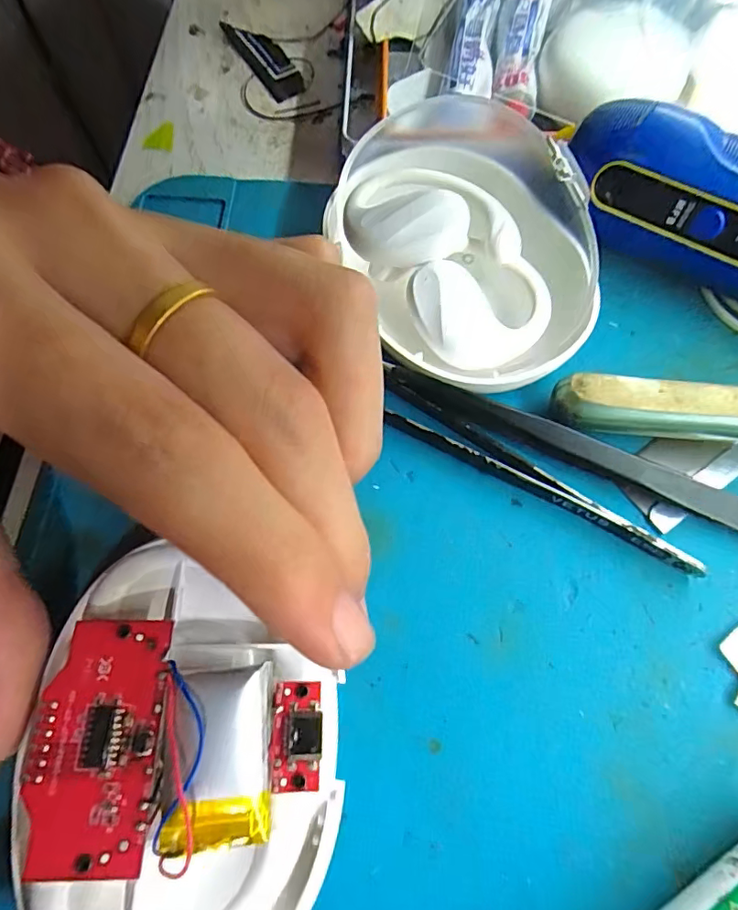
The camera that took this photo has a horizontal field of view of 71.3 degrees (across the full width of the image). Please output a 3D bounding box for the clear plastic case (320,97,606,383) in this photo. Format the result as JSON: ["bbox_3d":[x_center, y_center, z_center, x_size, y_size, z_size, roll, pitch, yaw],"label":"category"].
[{"bbox_3d":[0.027,-0.062,0.143,0.064,0.023,0.088,-19,68,-6],"label":"clear plastic case"}]

